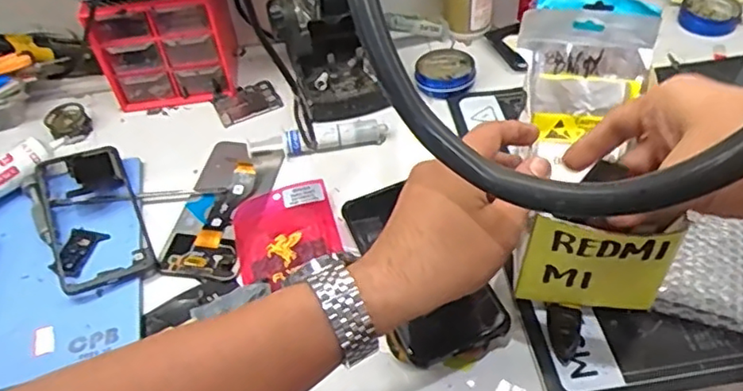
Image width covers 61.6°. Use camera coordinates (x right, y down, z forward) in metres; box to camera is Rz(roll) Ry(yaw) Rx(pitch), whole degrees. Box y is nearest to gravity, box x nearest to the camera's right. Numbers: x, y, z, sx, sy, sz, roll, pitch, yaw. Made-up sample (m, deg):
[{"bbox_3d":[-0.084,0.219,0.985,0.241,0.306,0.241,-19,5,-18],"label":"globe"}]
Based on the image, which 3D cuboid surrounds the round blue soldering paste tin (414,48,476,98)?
[{"bbox_3d":[0.077,-0.131,0.653,0.060,0.017,0.063,-3,48,3],"label":"round blue soldering paste tin"}]

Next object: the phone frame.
[{"bbox_3d":[-0.247,0.019,0.546,0.084,0.016,0.155,-21,49,-19],"label":"phone frame"}]

